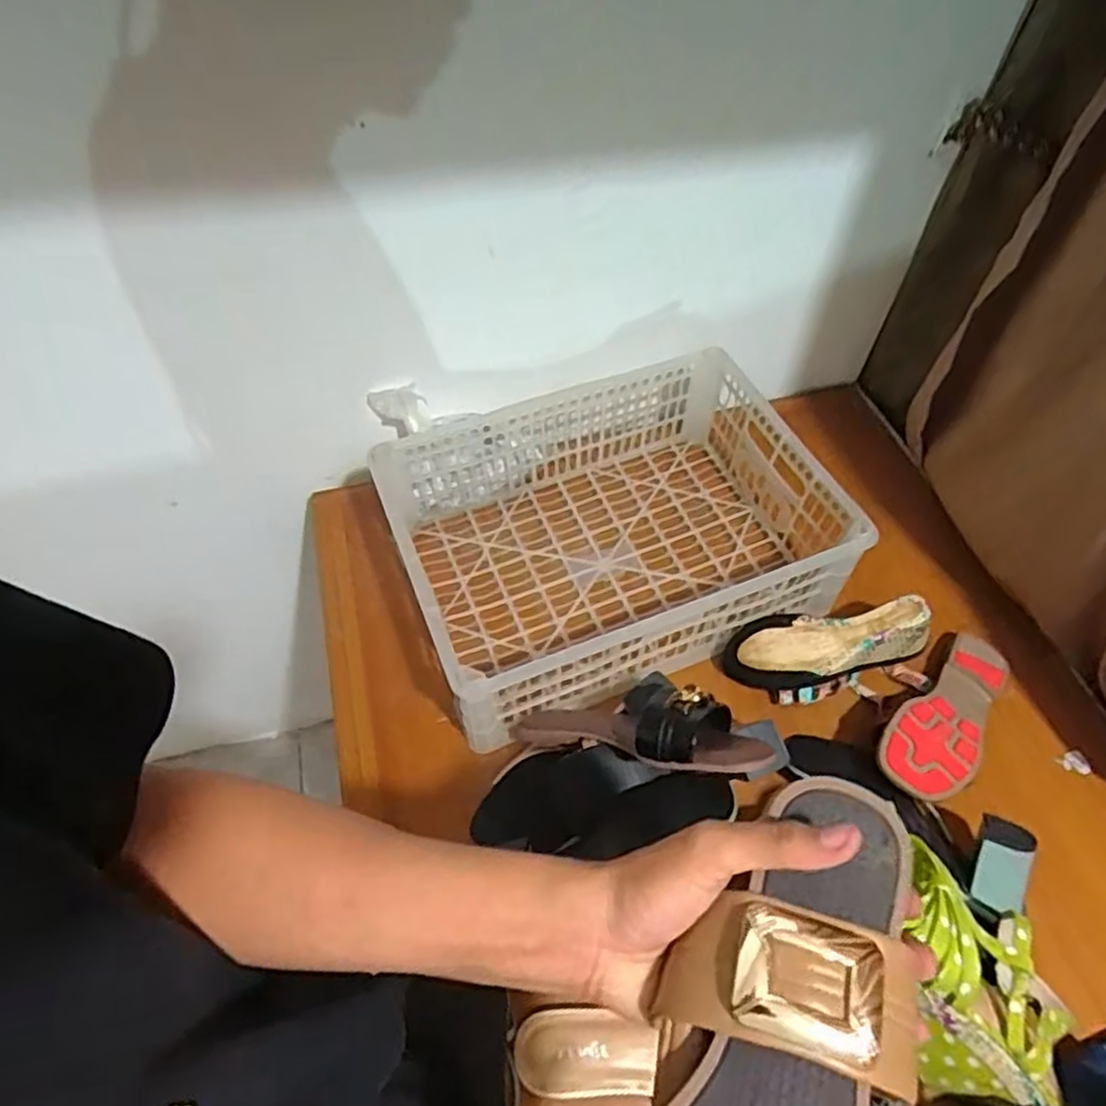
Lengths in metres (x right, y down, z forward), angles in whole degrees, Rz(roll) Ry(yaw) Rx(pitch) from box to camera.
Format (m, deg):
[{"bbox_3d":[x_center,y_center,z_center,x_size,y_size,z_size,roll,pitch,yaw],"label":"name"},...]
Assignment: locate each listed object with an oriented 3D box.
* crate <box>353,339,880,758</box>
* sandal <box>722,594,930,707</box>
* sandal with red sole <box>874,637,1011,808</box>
[{"bbox_3d":[0.057,-0.028,0.796,0.442,0.141,0.335,-18,58,-14],"label":"crate"},{"bbox_3d":[0.290,0.108,0.749,0.211,0.078,0.083,-14,56,6],"label":"sandal"},{"bbox_3d":[0.389,0.157,0.707,0.091,0.041,0.227,37,49,21],"label":"sandal with red sole"}]

